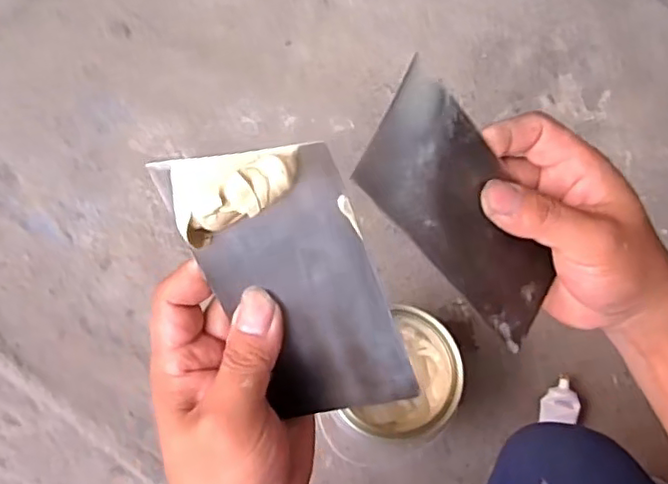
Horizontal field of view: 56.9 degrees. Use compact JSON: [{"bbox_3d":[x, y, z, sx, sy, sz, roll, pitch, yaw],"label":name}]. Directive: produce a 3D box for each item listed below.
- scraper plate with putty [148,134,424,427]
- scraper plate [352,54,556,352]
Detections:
[{"bbox_3d":[-0.017,0.025,0.259,0.071,0.135,0.020,-14,26,17],"label":"scraper plate with putty"},{"bbox_3d":[0.066,-0.015,0.299,0.129,0.004,0.073,45,64,-21],"label":"scraper plate"}]

